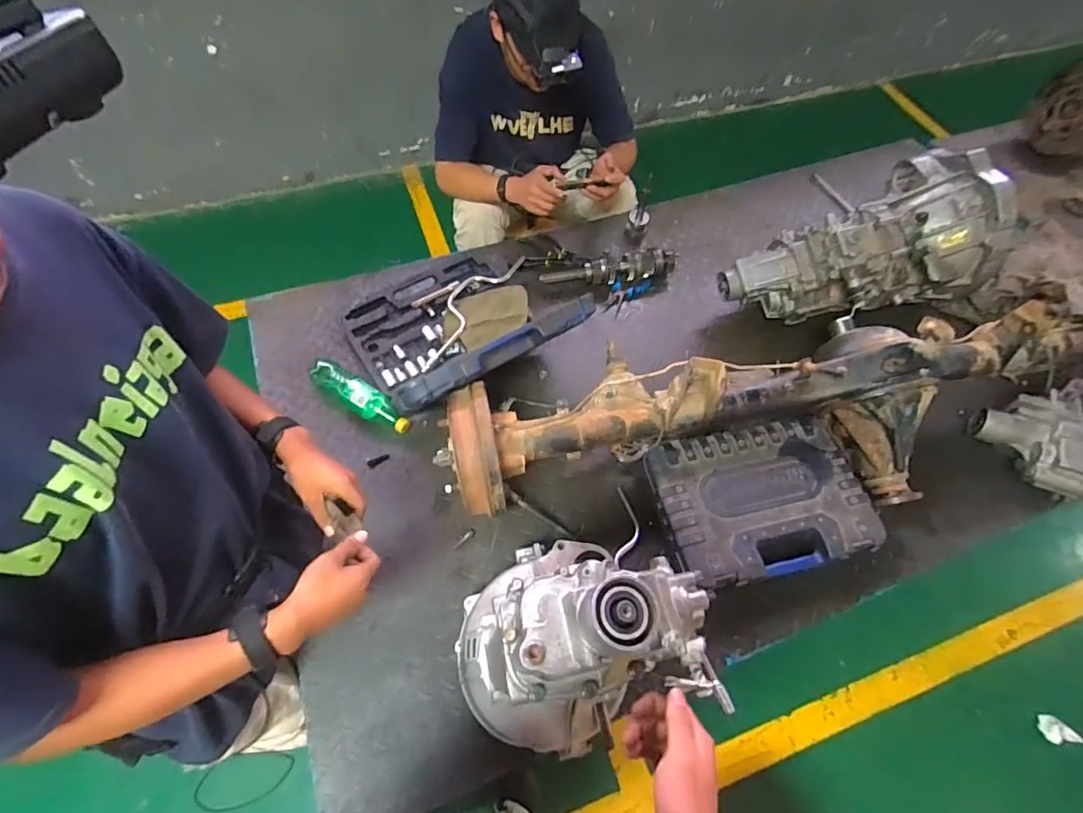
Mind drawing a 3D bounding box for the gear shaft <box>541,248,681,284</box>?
[{"bbox_3d":[0.169,-0.340,1.264,0.335,0.070,0.084,-13,60,-9],"label":"gear shaft"}]

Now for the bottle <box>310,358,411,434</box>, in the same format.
[{"bbox_3d":[-0.373,-0.020,1.050,0.245,0.057,0.067,28,62,14],"label":"bottle"}]

